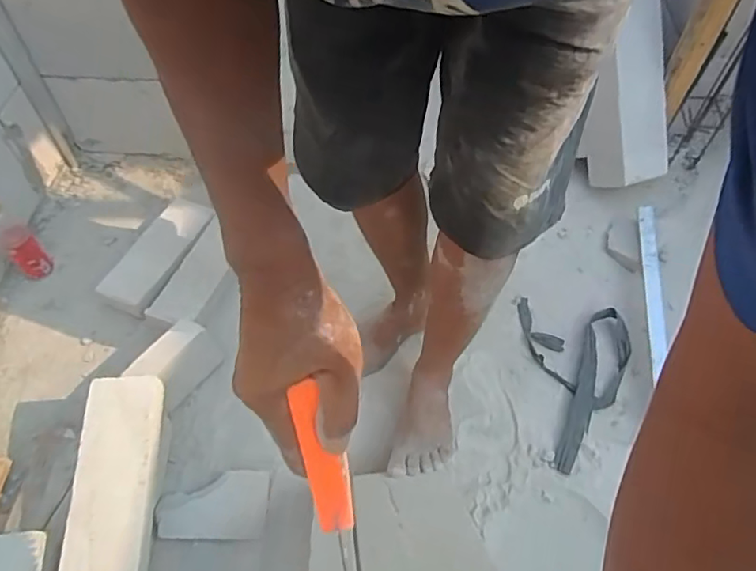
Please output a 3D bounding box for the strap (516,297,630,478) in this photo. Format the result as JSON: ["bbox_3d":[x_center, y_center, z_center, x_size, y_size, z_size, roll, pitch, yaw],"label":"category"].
[{"bbox_3d":[0.383,0.166,1.027,0.186,0.021,0.328,-1,55,-2],"label":"strap"}]

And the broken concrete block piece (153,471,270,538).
[{"bbox_3d":[-0.253,0.336,0.855,0.164,0.022,0.095,0,55,-1],"label":"broken concrete block piece"}]

